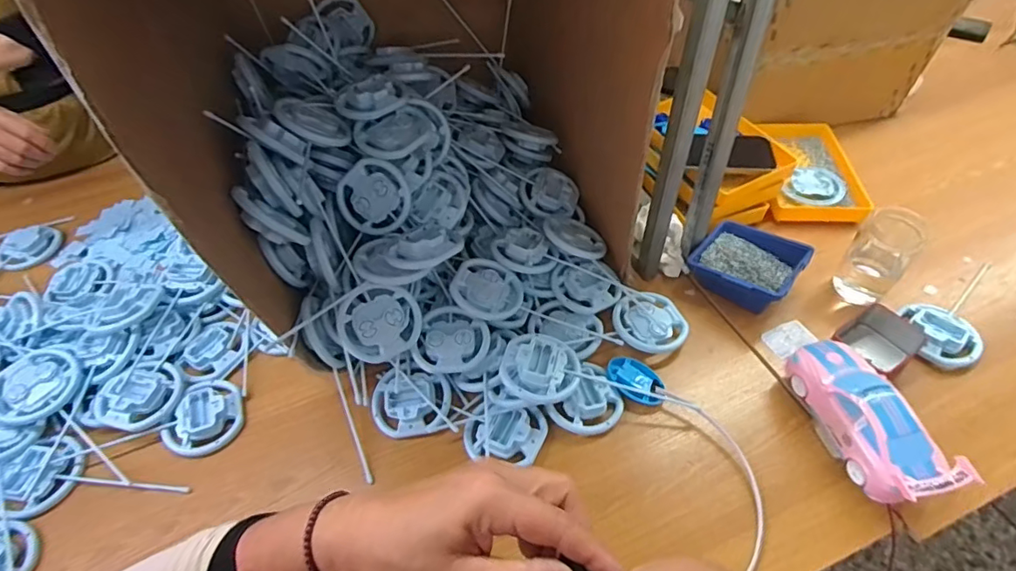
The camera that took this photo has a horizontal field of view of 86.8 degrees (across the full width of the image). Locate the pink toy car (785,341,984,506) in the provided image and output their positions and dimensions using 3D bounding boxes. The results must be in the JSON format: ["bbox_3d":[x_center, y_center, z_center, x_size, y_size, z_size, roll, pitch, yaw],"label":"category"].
[{"bbox_3d":[0.414,0.148,0.617,0.082,0.066,0.197,-11,50,-5],"label":"pink toy car"}]

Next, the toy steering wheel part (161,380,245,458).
[{"bbox_3d":[-0.415,0.181,0.741,0.091,0.033,0.105,13,52,14],"label":"toy steering wheel part"}]

